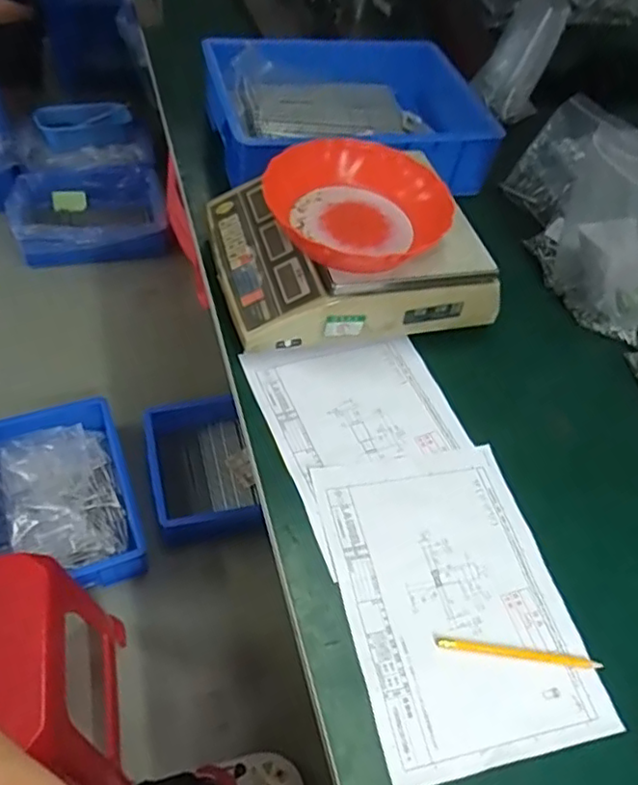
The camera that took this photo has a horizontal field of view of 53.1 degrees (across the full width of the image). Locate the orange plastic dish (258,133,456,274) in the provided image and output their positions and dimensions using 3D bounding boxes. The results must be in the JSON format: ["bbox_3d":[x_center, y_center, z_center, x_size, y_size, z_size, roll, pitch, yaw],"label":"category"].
[{"bbox_3d":[0.041,-0.212,0.762,0.220,0.075,0.187,29,54,14],"label":"orange plastic dish"}]

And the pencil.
[{"bbox_3d":[0.181,0.235,0.578,0.148,0.008,0.011,7,52,1],"label":"pencil"}]

